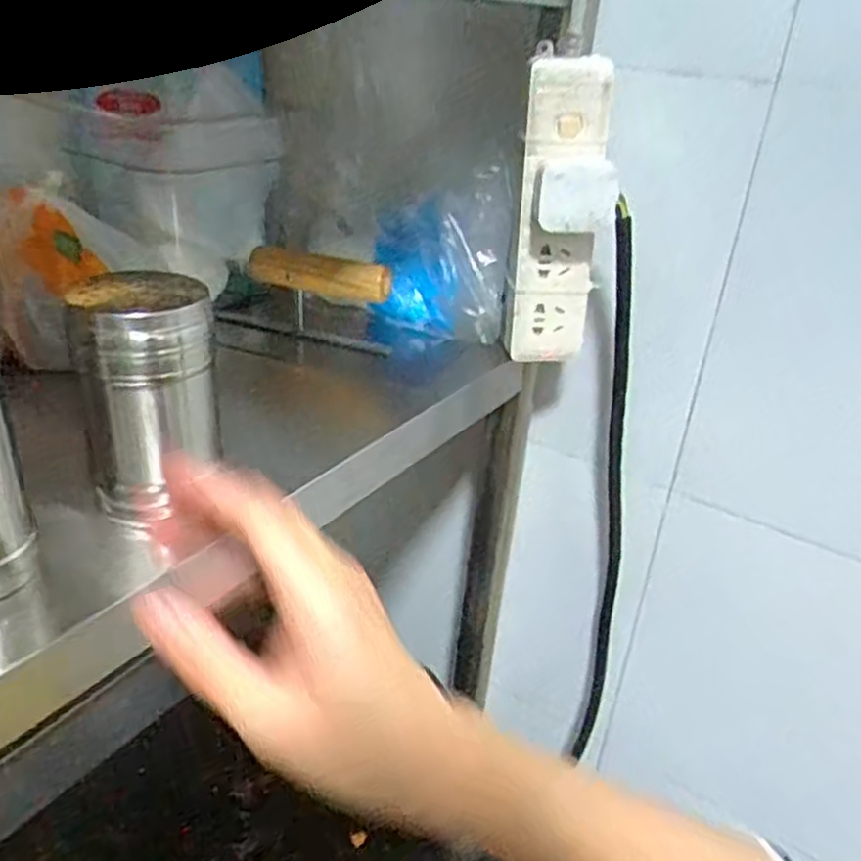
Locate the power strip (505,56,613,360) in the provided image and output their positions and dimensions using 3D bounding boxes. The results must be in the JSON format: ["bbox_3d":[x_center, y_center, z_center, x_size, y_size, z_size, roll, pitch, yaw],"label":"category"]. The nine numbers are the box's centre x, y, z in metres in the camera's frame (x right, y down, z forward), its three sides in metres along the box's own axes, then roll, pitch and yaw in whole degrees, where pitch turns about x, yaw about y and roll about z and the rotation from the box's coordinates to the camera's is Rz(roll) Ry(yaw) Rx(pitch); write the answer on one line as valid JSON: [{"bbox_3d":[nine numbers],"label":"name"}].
[{"bbox_3d":[0.088,-0.139,0.513,0.057,0.198,0.031,3,30,-3],"label":"power strip"}]

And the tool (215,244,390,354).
[{"bbox_3d":[-0.096,-0.101,0.580,0.133,0.110,0.030,11,63,2],"label":"tool"}]

